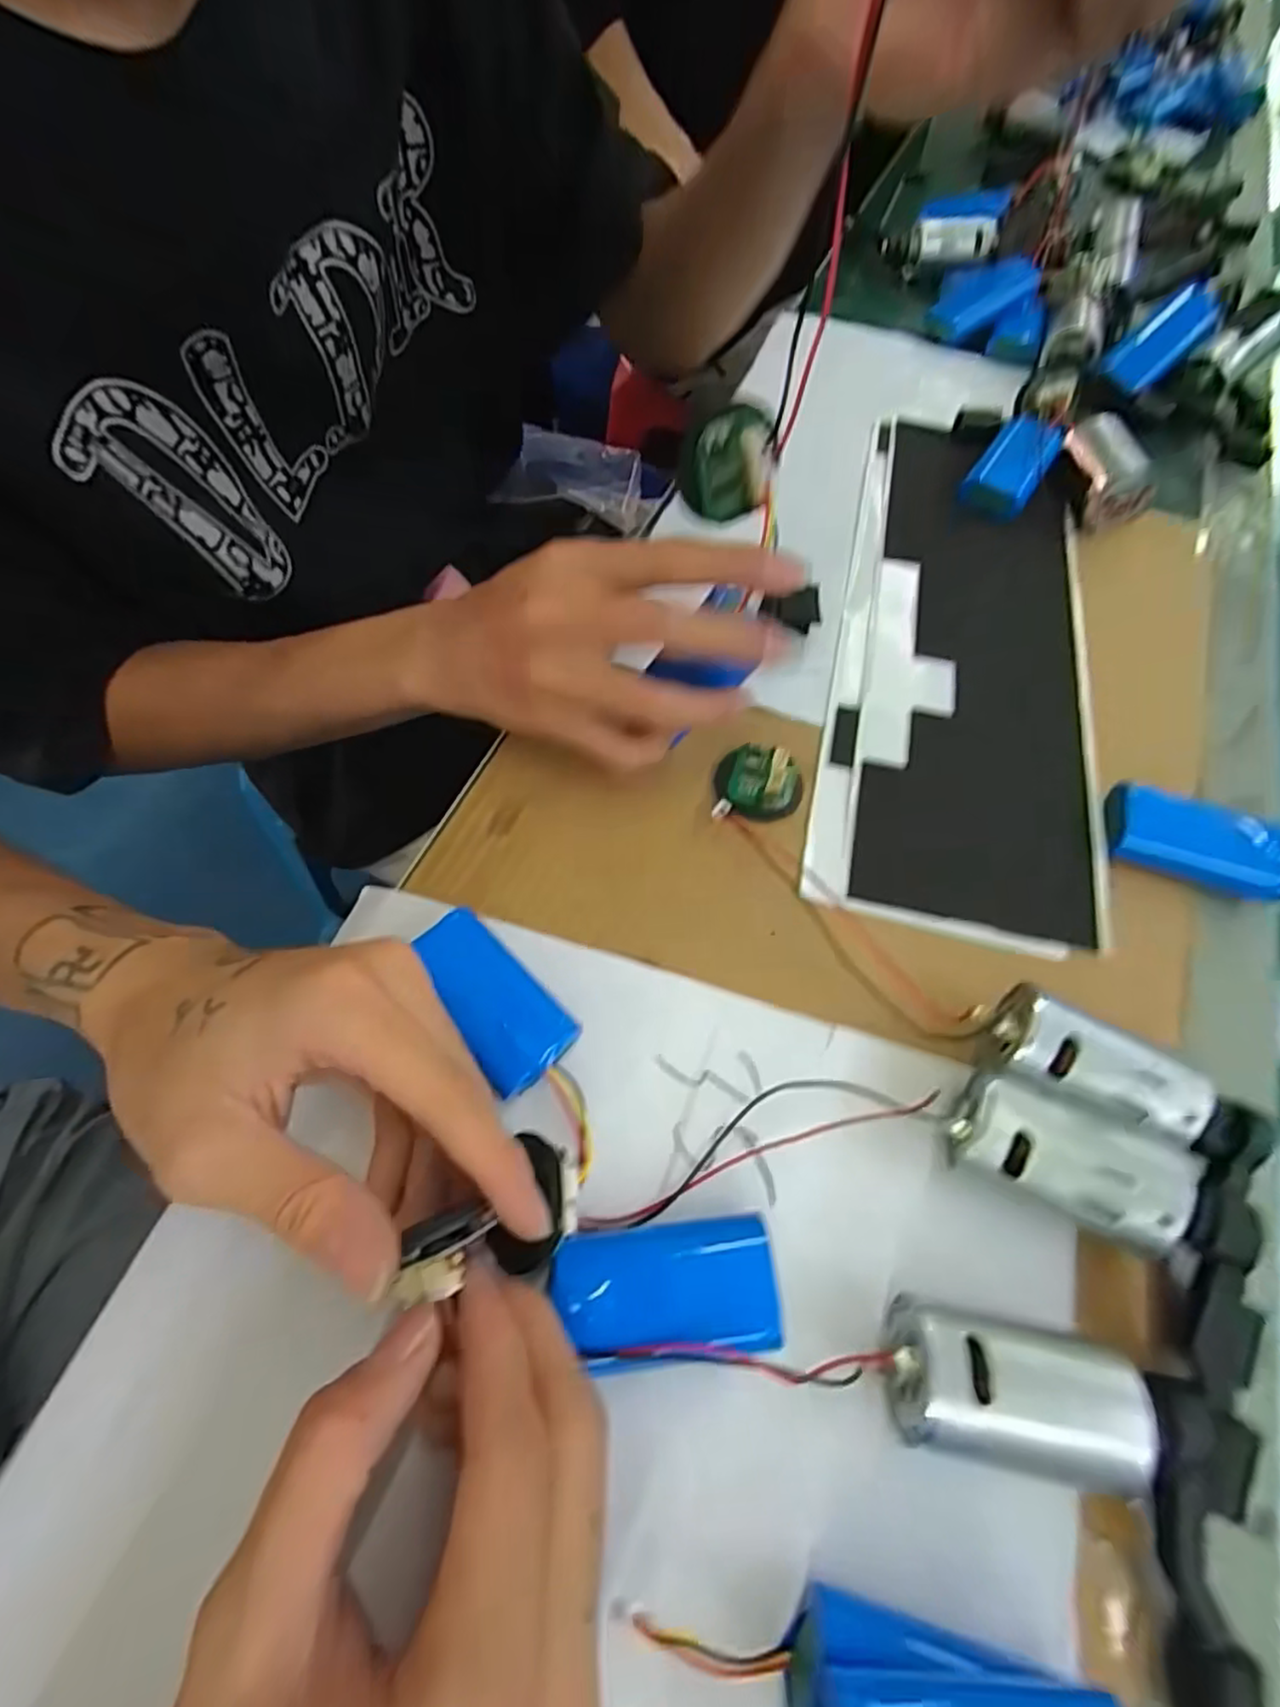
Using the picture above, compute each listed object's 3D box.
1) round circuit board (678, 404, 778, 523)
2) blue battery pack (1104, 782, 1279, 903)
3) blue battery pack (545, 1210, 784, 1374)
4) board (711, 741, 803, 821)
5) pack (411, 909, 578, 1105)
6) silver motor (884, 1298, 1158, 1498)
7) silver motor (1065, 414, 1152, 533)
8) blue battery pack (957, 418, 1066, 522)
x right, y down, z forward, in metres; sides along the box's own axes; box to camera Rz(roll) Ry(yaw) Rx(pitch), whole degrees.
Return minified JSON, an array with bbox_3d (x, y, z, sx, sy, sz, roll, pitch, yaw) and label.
[{"bbox_3d":[0.029,-0.129,0.226,0.030,0.034,0.010,2,62,-1],"label":"round circuit board"},{"bbox_3d":[0.233,-0.005,0.280,0.071,0.020,0.030,16,63,6],"label":"blue battery pack"},{"bbox_3d":[0.008,0.132,0.203,0.065,0.020,0.035,-5,62,-5],"label":"blue battery pack"},{"bbox_3d":[0.052,-0.033,0.294,0.036,0.010,0.033,1,62,-2],"label":"board"},{"bbox_3d":[-0.054,0.053,0.246,0.033,0.018,0.067,-38,70,-20],"label":"pack"},{"bbox_3d":[0.101,0.151,0.192,0.068,0.036,0.033,11,62,3],"label":"silver motor"},{"bbox_3d":[0.264,-0.218,0.382,0.032,0.030,0.063,-2,62,-4],"label":"silver motor"},{"bbox_3d":[0.217,-0.225,0.396,0.034,0.021,0.078,33,66,14],"label":"blue battery pack"}]

